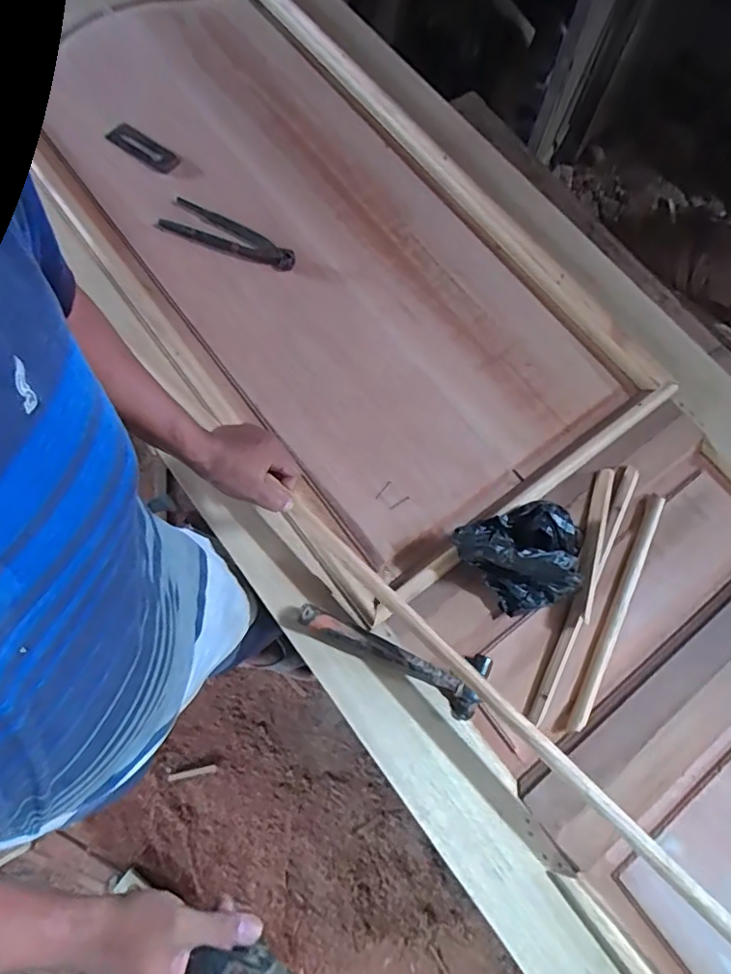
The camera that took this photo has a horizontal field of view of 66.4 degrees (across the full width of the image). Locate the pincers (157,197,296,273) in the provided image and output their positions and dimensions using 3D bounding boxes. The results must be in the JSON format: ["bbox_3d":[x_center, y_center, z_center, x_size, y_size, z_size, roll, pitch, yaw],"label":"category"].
[{"bbox_3d":[-0.214,-0.397,0.881,0.220,0.018,0.061,24,73,6],"label":"pincers"}]

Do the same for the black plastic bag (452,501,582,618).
[{"bbox_3d":[0.205,0.086,0.701,0.162,0.106,0.125,-22,74,-9],"label":"black plastic bag"}]

